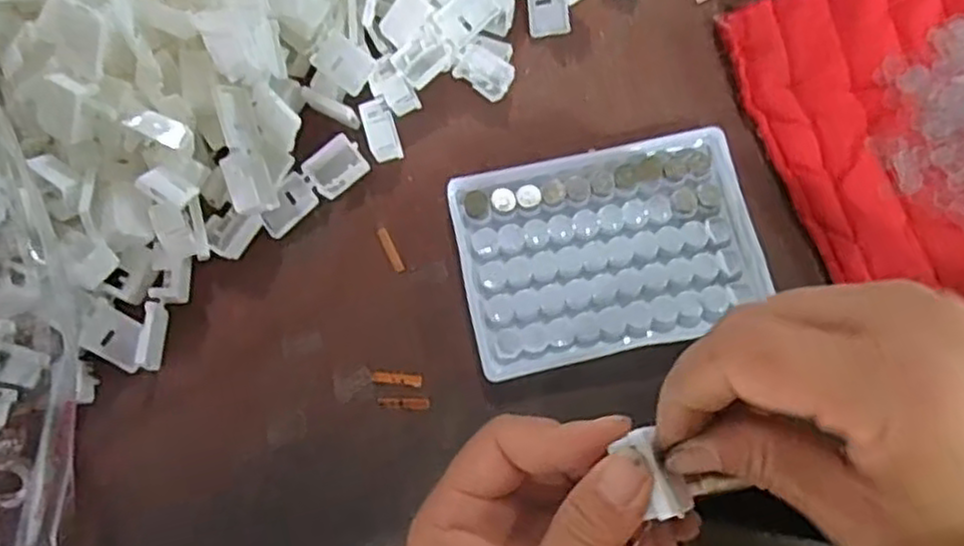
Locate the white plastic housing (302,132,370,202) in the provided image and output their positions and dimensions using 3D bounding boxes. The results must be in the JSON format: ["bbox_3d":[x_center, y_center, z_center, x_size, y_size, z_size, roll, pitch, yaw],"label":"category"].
[{"bbox_3d":[-0.068,-0.049,0.344,0.027,0.008,0.022,-41,95,2],"label":"white plastic housing"}]

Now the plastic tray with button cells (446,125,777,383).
[{"bbox_3d":[0.056,-0.012,0.332,0.128,0.008,0.093,-13,75,-2],"label":"plastic tray with button cells"}]

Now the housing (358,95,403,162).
[{"bbox_3d":[-0.047,-0.067,0.347,0.014,0.013,0.028,-17,75,-3],"label":"housing"}]

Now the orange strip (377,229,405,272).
[{"bbox_3d":[-0.041,-0.011,0.336,0.005,0.004,0.023,-26,76,-6],"label":"orange strip"}]

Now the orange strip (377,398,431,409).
[{"bbox_3d":[-0.034,0.056,0.317,0.022,0.004,0.005,0,75,1],"label":"orange strip"}]

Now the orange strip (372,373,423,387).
[{"bbox_3d":[-0.037,0.046,0.320,0.022,0.004,0.005,5,75,2],"label":"orange strip"}]

